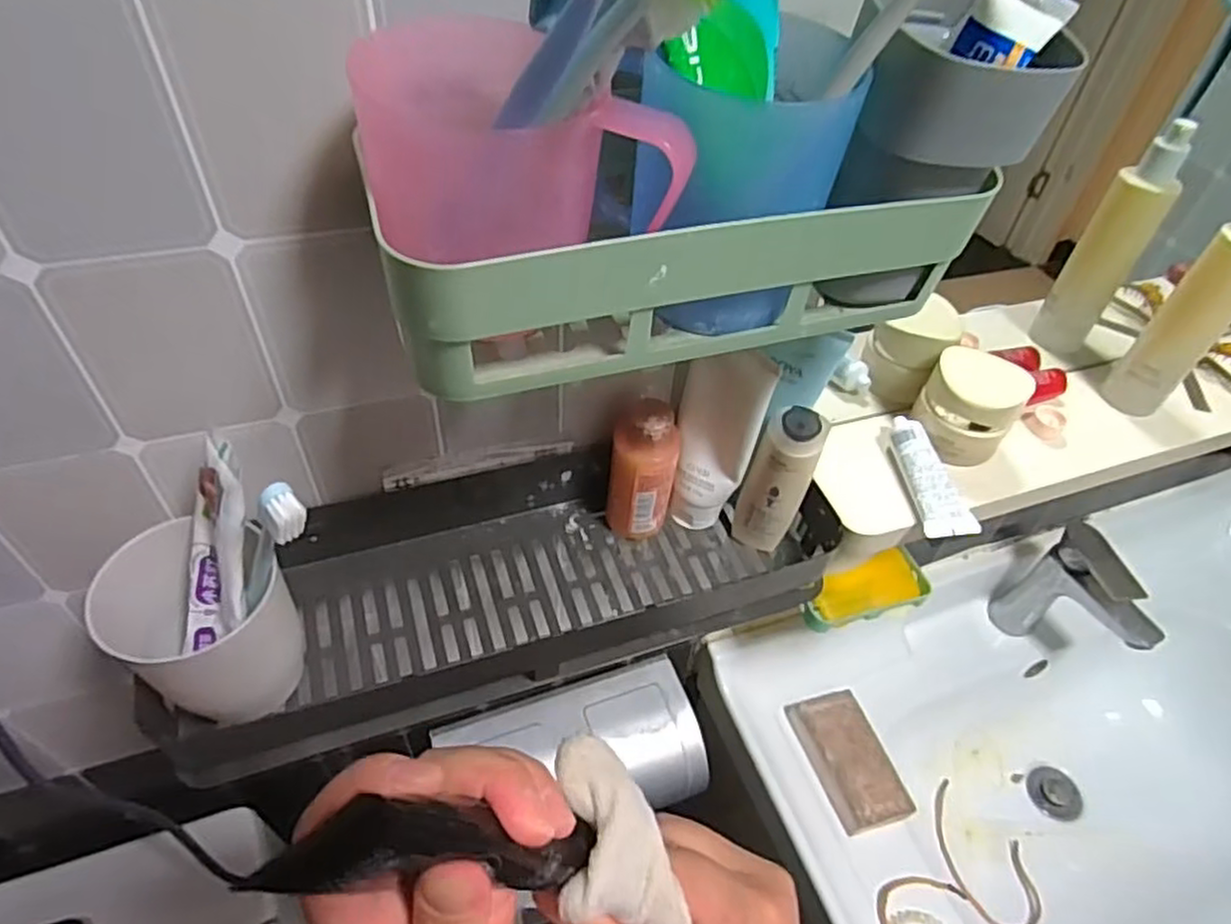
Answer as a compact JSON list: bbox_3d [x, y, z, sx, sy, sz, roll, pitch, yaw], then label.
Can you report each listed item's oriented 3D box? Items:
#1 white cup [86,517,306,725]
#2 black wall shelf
[{"bbox_3d":[-0.211,0.082,0.367,0.080,0.103,0.071,-34,57,-31],"label":"white cup"},{"bbox_3d":[-0.062,0.064,0.444,0.399,0.058,0.149,-11,48,-14],"label":"black wall shelf"}]

